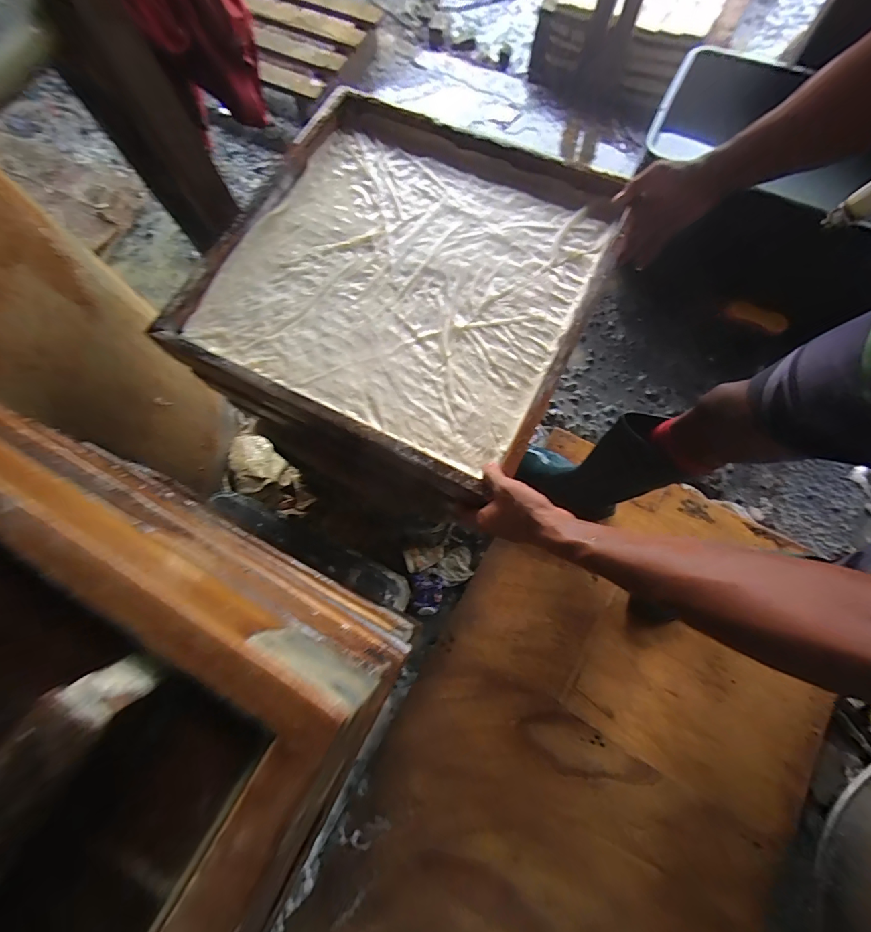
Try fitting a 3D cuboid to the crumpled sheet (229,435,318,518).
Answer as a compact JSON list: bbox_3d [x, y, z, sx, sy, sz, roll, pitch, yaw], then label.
[{"bbox_3d":[-0.428,0.021,1.028,0.277,0.058,0.150,42,78,13],"label":"crumpled sheet"}]

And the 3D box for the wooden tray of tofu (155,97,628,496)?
[{"bbox_3d":[-0.041,-0.280,0.584,0.509,0.033,0.544,25,76,9],"label":"wooden tray of tofu"}]

